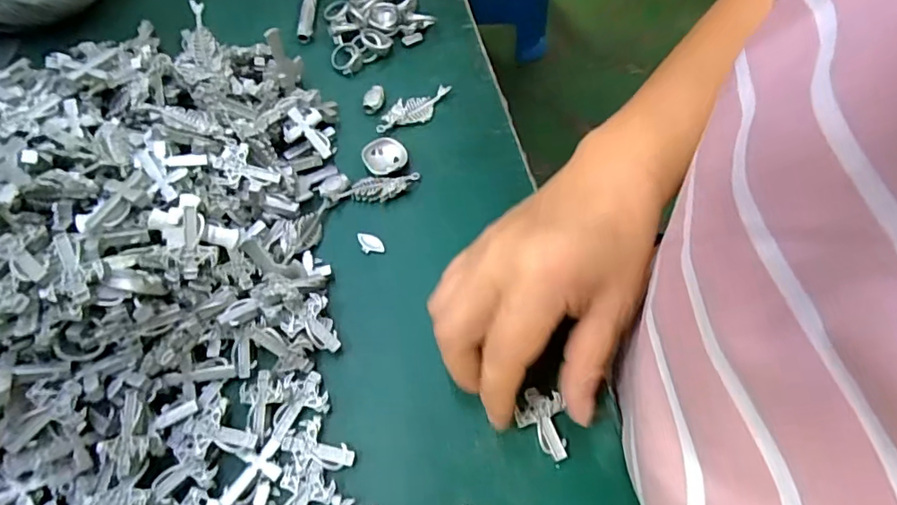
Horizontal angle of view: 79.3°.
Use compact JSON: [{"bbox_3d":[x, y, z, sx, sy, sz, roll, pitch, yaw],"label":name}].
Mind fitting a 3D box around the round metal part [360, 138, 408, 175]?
[{"bbox_3d":[-0.040,-0.060,0.339,0.025,0.006,0.026,1,62,-1],"label":"round metal part"}]

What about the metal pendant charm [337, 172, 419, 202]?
[{"bbox_3d":[-0.042,-0.039,0.329,0.050,0.005,0.018,-13,60,-4],"label":"metal pendant charm"}]

